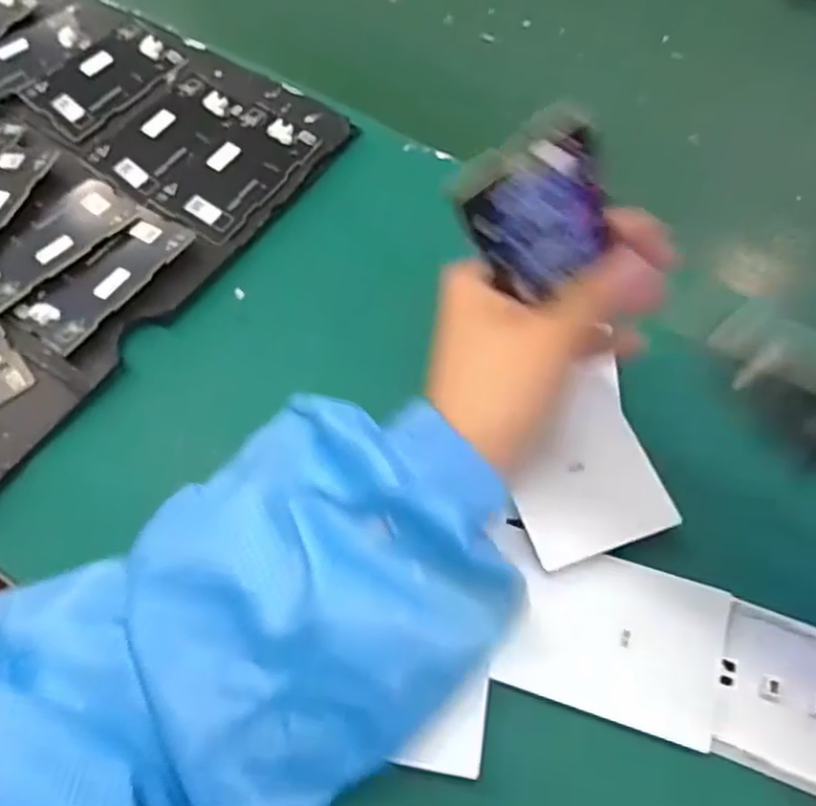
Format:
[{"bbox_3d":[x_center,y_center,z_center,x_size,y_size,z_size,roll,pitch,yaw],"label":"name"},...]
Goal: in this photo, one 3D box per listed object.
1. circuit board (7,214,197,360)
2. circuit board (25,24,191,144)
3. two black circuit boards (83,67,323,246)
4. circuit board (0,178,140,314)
[{"bbox_3d":[-0.173,-0.072,0.409,0.048,0.007,0.101,34,68,18],"label":"circuit board"},{"bbox_3d":[-0.206,-0.222,0.490,0.068,0.008,0.096,40,70,20],"label":"circuit board"},{"bbox_3d":[-0.134,-0.161,0.454,0.122,0.006,0.098,31,67,17],"label":"two black circuit boards"},{"bbox_3d":[-0.211,-0.097,0.420,0.049,0.004,0.098,36,69,19],"label":"circuit board"}]

